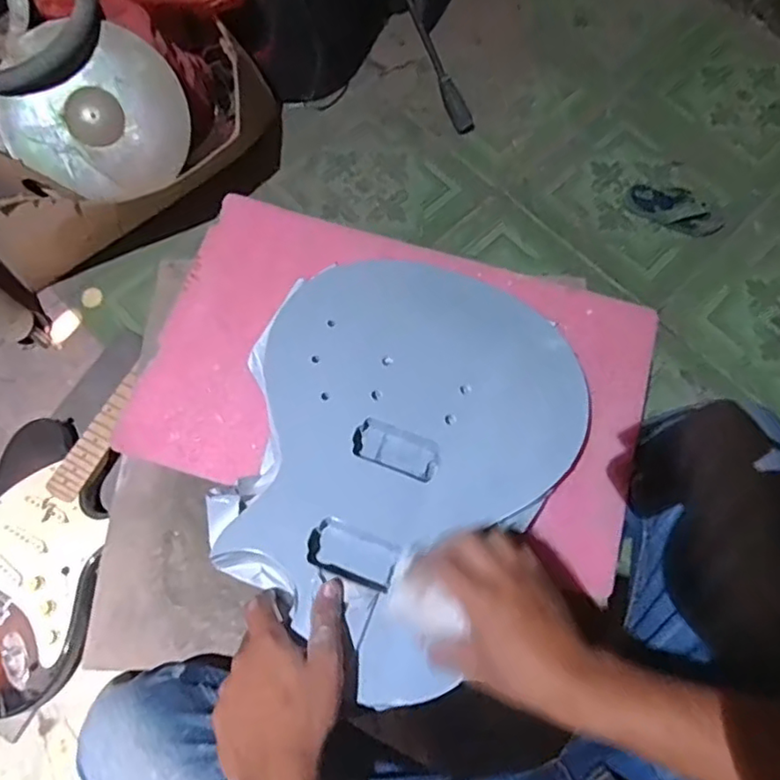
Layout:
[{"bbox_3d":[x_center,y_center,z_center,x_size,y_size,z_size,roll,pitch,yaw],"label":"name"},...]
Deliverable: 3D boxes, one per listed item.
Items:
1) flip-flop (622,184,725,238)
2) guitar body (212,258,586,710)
[{"bbox_3d":[0.578,-0.366,1.254,0.194,0.033,0.079,31,73,10],"label":"flip-flop"},{"bbox_3d":[0.004,0.036,0.574,0.300,0.065,0.389,26,72,8],"label":"guitar body"}]

